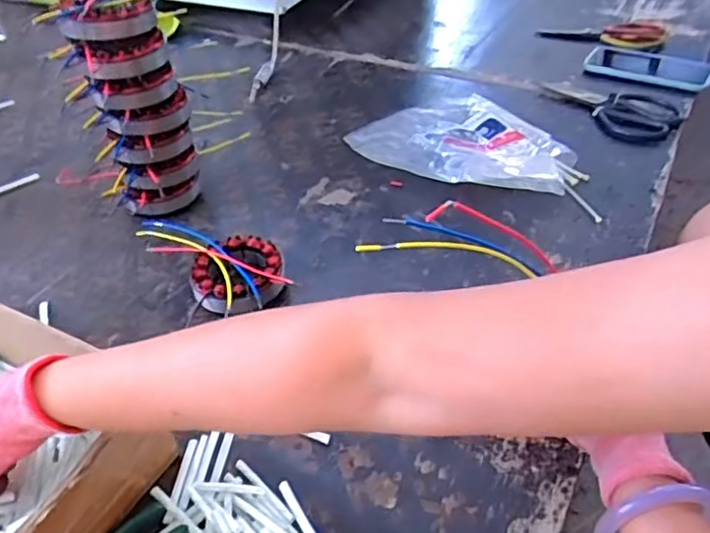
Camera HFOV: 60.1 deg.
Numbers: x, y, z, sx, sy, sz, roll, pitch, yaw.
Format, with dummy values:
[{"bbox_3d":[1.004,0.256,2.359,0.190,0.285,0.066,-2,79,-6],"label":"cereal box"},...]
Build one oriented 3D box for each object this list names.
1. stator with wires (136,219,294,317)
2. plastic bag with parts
[{"bbox_3d":[-0.133,-0.007,0.609,0.087,0.037,0.184,-30,49,-28],"label":"stator with wires"},{"bbox_3d":[0.134,-0.157,0.734,0.209,0.064,0.257,-22,46,-22],"label":"plastic bag with parts"}]

